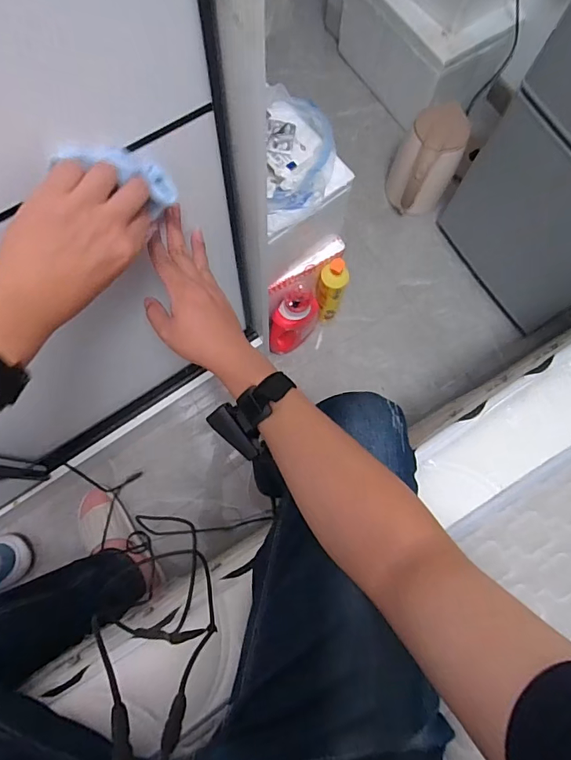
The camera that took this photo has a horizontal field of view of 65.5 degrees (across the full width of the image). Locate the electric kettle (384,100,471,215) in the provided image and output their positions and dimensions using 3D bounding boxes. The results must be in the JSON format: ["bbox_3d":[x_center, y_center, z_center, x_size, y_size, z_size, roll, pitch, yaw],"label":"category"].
[{"bbox_3d":[0.348,-0.534,1.134,0.153,0.257,0.173,24,77,4],"label":"electric kettle"}]

